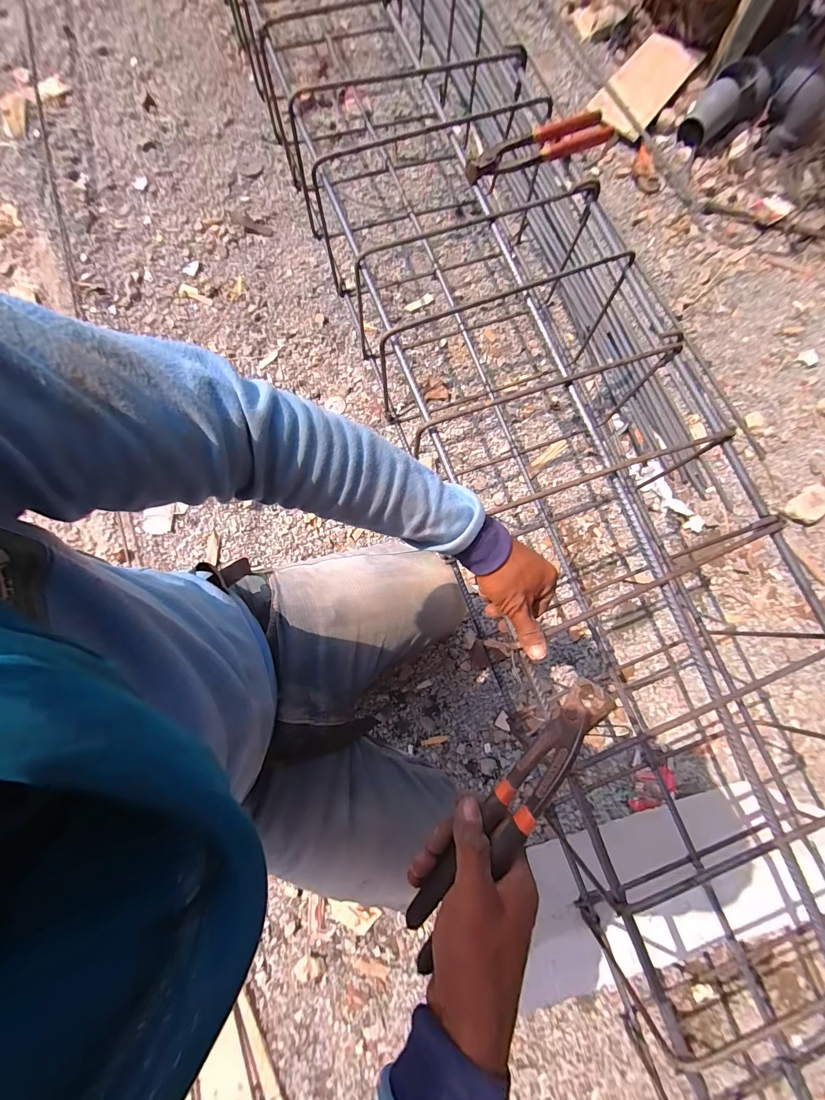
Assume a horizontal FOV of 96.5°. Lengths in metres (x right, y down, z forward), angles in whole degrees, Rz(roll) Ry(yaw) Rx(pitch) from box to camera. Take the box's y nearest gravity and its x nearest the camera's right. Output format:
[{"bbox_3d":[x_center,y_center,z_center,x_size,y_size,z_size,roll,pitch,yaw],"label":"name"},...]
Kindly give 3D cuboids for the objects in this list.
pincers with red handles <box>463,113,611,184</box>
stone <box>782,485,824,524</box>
[{"bbox_3d":[0.172,-0.555,0.502,0.224,0.032,0.057,-25,81,-5],"label":"pincers with red handles"},{"bbox_3d":[0.871,-0.100,0.803,0.107,0.034,0.064,-38,82,-7],"label":"stone"}]

